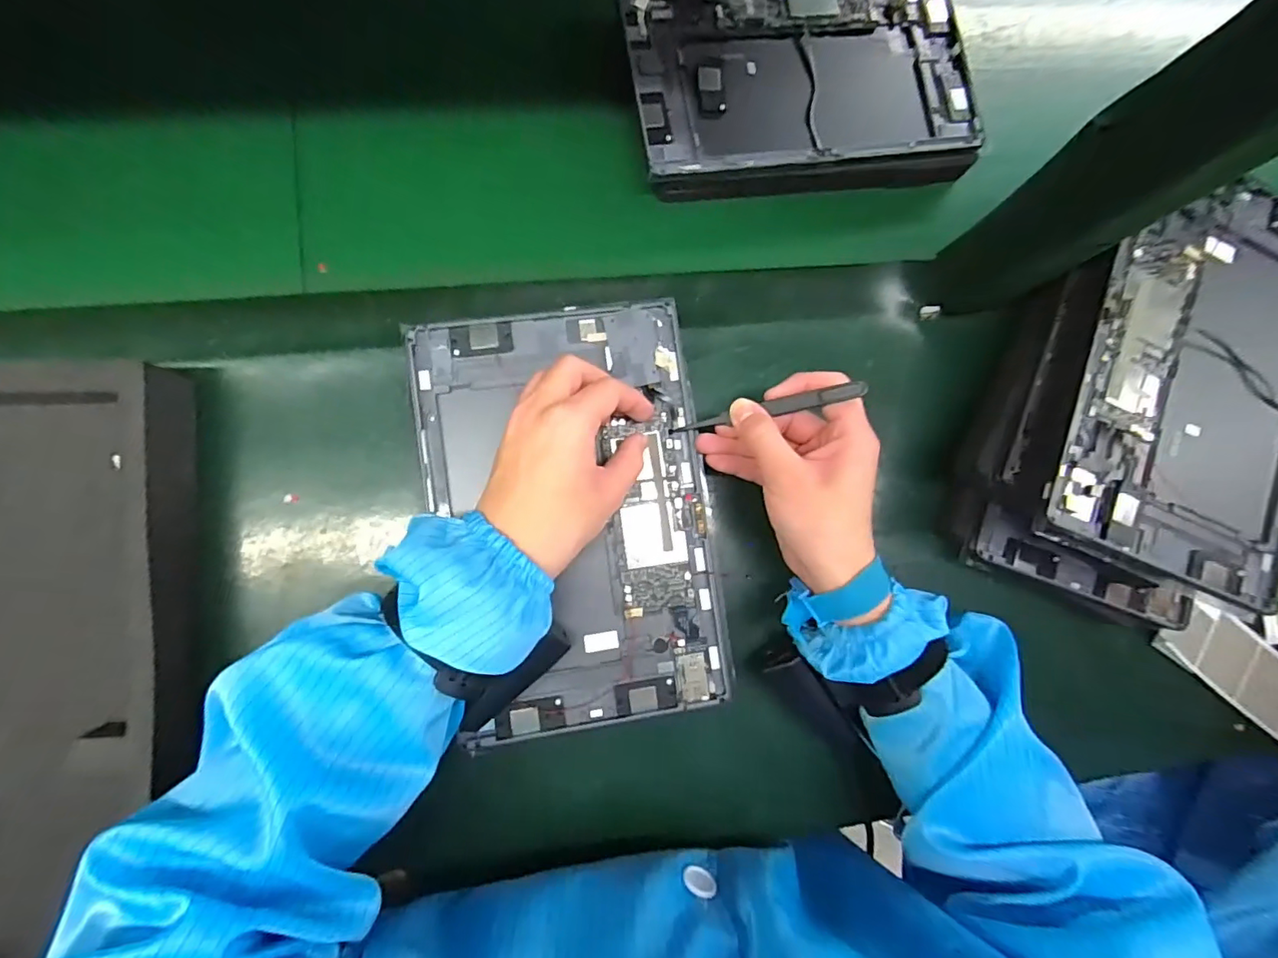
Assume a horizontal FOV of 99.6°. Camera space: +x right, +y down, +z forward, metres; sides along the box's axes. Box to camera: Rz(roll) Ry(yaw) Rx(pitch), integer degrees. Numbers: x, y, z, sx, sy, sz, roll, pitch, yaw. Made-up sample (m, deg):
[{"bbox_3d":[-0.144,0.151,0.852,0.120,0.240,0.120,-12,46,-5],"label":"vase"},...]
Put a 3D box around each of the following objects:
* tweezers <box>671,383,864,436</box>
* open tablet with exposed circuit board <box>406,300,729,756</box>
[{"bbox_3d":[0.075,-0.041,0.326,0.117,0.005,0.008,-12,85,18],"label":"tweezers"},{"bbox_3d":[-0.041,0.023,0.333,0.163,0.017,0.255,-8,85,-7],"label":"open tablet with exposed circuit board"}]

